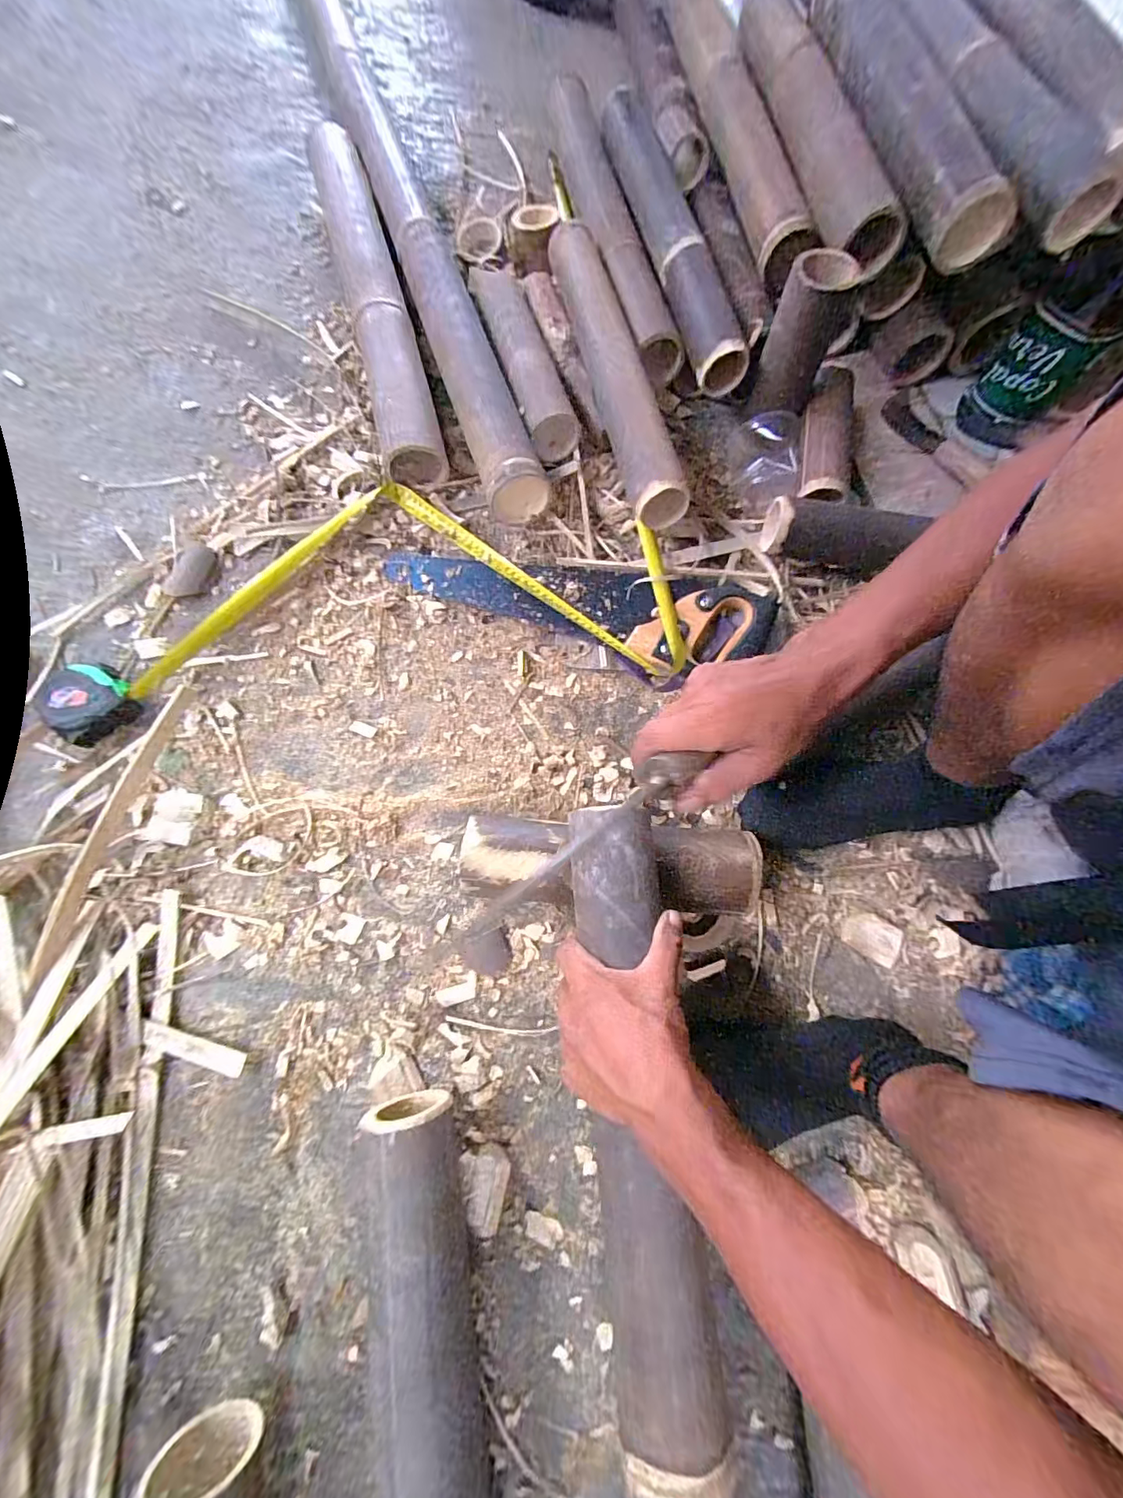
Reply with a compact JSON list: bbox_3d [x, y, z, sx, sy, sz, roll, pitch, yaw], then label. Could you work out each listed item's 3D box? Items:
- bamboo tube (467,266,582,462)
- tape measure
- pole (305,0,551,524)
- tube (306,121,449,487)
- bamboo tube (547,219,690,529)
[{"bbox_3d":[-0.060,-0.552,0.676,0.070,0.065,0.344,-18,76,-7],"label":"bamboo tube"},{"bbox_3d":[-0.220,-0.192,0.572,0.681,0.060,0.307,-7,75,-4],"label":"tape measure"},{"bbox_3d":[-0.247,-0.865,0.760,0.084,0.084,1.311,-18,76,-7],"label":"pole"},{"bbox_3d":[-0.271,-0.650,0.695,0.081,0.089,0.642,-15,76,-6],"label":"tube"},{"bbox_3d":[0.061,-0.494,0.612,0.066,0.065,0.500,-12,73,-6],"label":"bamboo tube"}]

